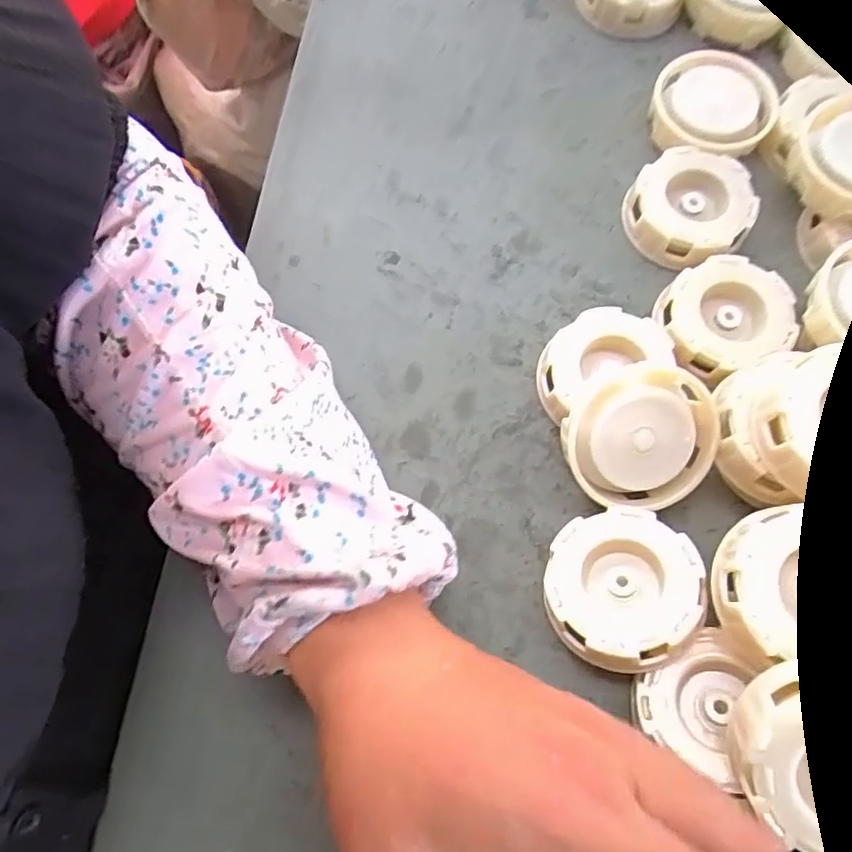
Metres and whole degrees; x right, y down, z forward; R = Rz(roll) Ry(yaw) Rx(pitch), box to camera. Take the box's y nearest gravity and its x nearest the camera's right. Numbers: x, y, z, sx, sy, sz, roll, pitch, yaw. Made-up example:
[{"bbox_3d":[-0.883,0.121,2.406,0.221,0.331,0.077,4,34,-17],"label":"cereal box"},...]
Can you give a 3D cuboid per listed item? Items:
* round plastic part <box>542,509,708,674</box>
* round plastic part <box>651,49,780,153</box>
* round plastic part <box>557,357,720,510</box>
[{"bbox_3d":[0.080,0.065,0.252,0.058,0.019,0.061,13,70,24],"label":"round plastic part"},{"bbox_3d":[0.156,-0.180,0.340,0.060,0.020,0.071,1,72,3],"label":"round plastic part"},{"bbox_3d":[0.092,0.004,0.267,0.063,0.025,0.060,14,115,-1],"label":"round plastic part"}]

